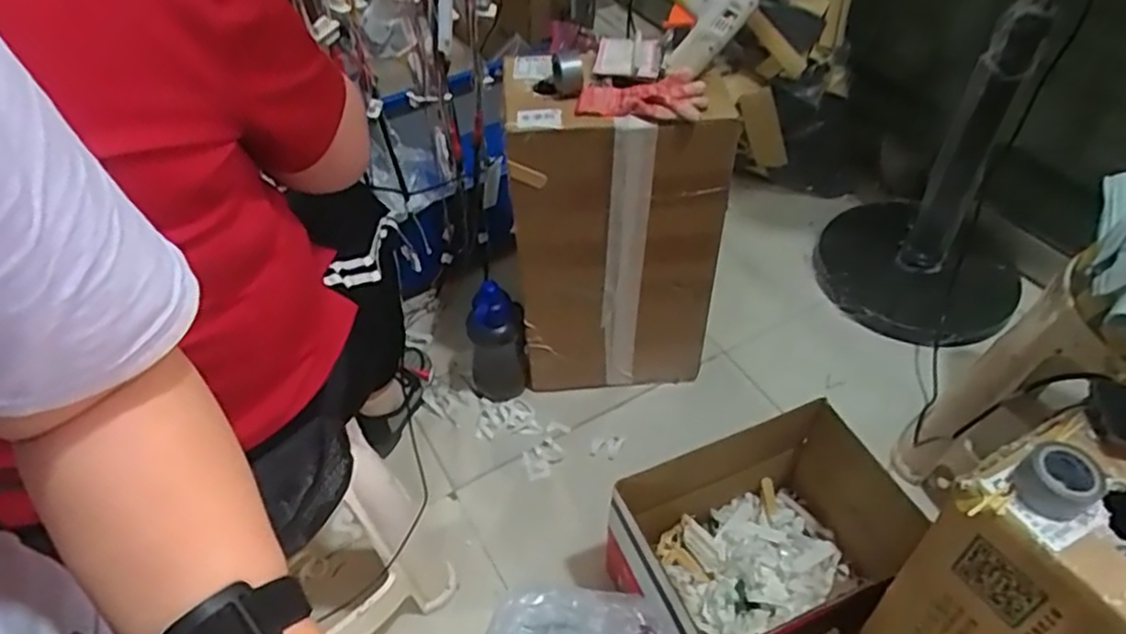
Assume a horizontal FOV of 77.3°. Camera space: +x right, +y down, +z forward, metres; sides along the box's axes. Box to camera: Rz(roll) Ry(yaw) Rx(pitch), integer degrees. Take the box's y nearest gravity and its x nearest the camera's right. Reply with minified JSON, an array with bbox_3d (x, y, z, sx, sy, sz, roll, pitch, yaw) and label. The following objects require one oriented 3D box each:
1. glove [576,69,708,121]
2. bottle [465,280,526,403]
[{"bbox_3d":[0.110,-0.307,0.983,0.175,0.023,0.103,2,47,3],"label":"glove"},{"bbox_3d":[-0.121,0.053,1.283,0.104,0.241,0.082,-9,48,-7],"label":"bottle"}]

